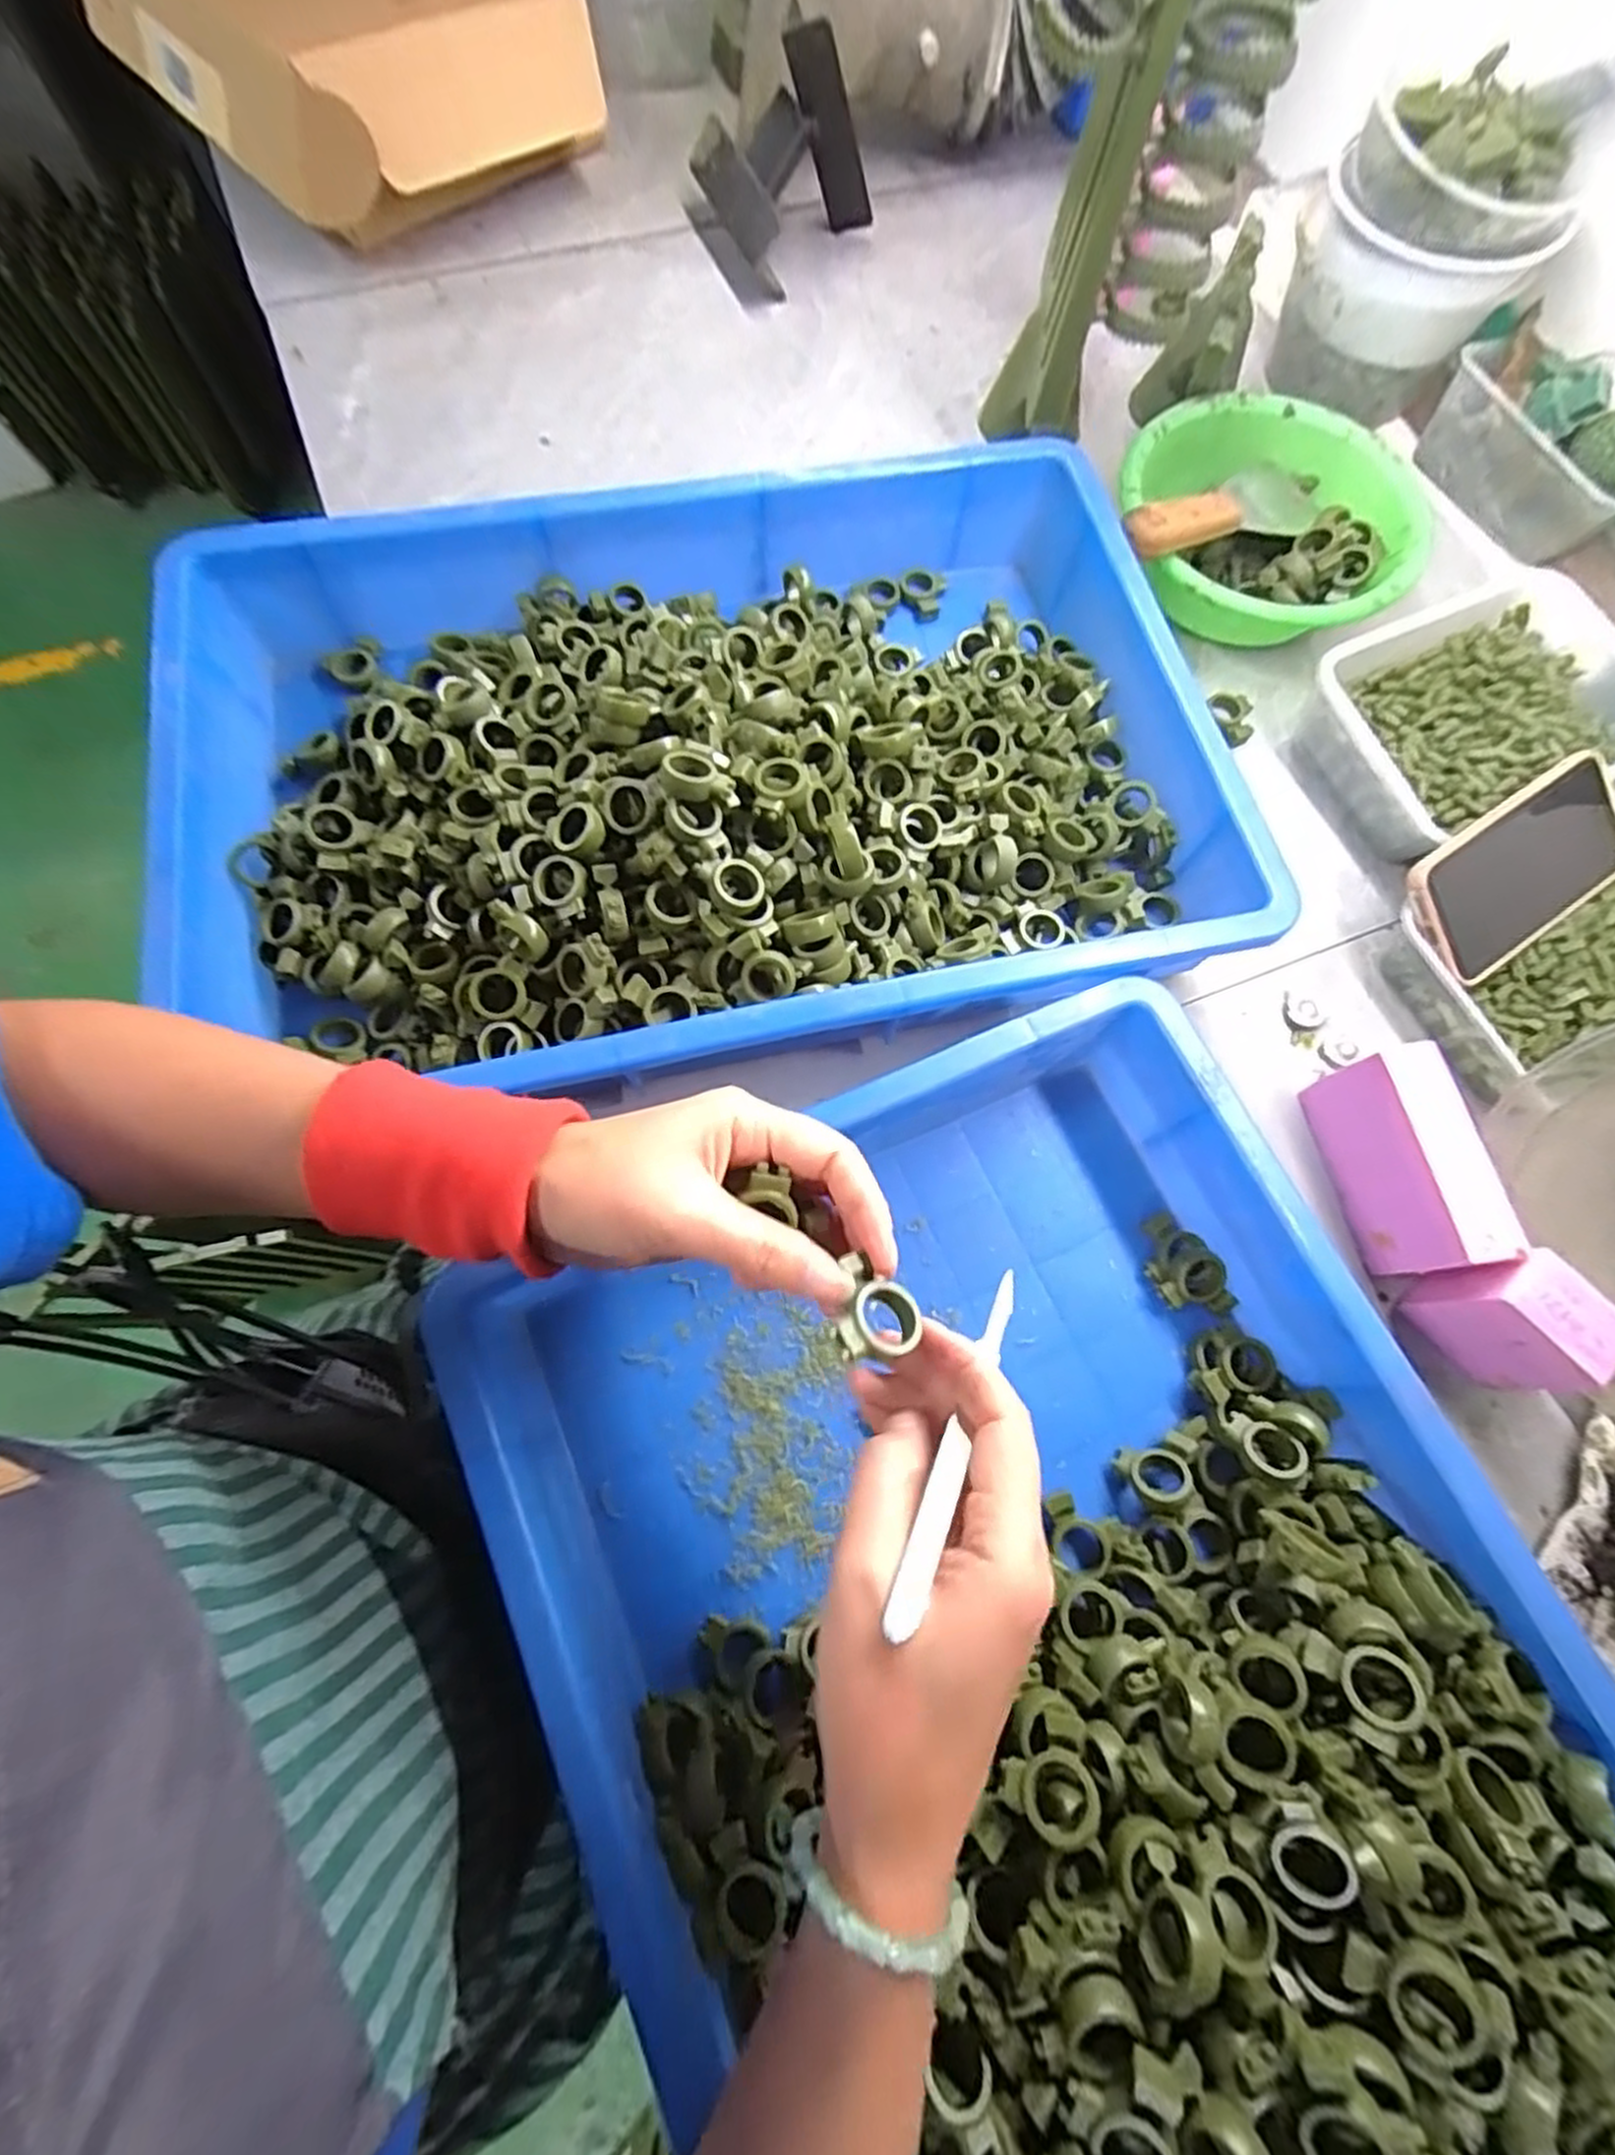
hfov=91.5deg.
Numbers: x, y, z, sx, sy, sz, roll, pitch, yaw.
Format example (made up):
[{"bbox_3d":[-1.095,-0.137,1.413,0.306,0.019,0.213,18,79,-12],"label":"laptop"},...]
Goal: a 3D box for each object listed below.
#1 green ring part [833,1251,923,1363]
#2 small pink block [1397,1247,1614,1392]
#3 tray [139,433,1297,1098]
[{"bbox_3d":[0.021,0.080,0.274,0.032,0.013,0.035,-2,57,-22],"label":"green ring part"},{"bbox_3d":[0.344,0.117,0.387,0.041,0.066,0.062,-38,78,-13],"label":"small pink block"},{"bbox_3d":[-0.062,-0.179,0.457,0.554,0.096,0.365,-11,73,-6],"label":"tray"}]

